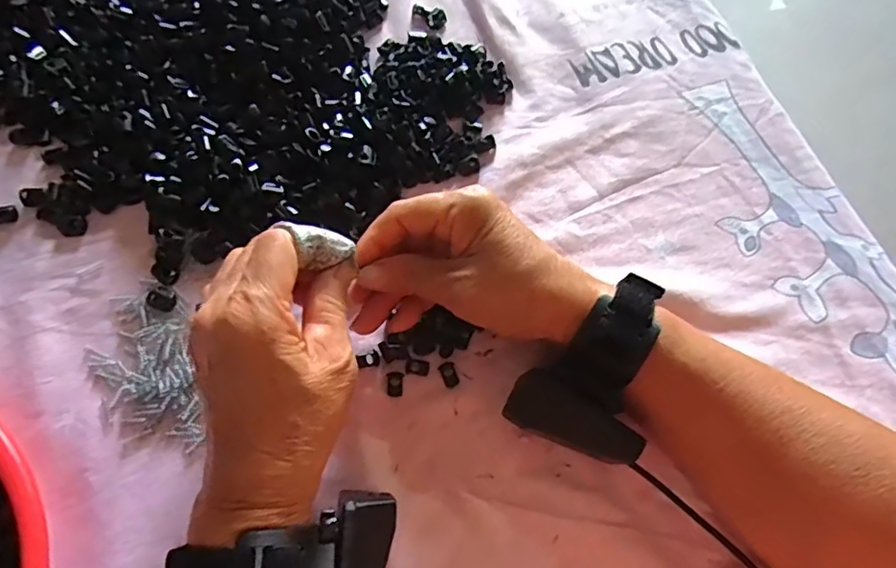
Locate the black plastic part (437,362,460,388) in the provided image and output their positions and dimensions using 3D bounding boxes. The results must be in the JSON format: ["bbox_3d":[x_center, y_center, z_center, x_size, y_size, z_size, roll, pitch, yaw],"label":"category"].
[{"bbox_3d":[0.001,0.053,0.335,0.010,0.004,0.015,-21,71,-10],"label":"black plastic part"}]

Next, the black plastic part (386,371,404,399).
[{"bbox_3d":[-0.031,0.059,0.331,0.010,0.004,0.014,-5,69,-4],"label":"black plastic part"}]

